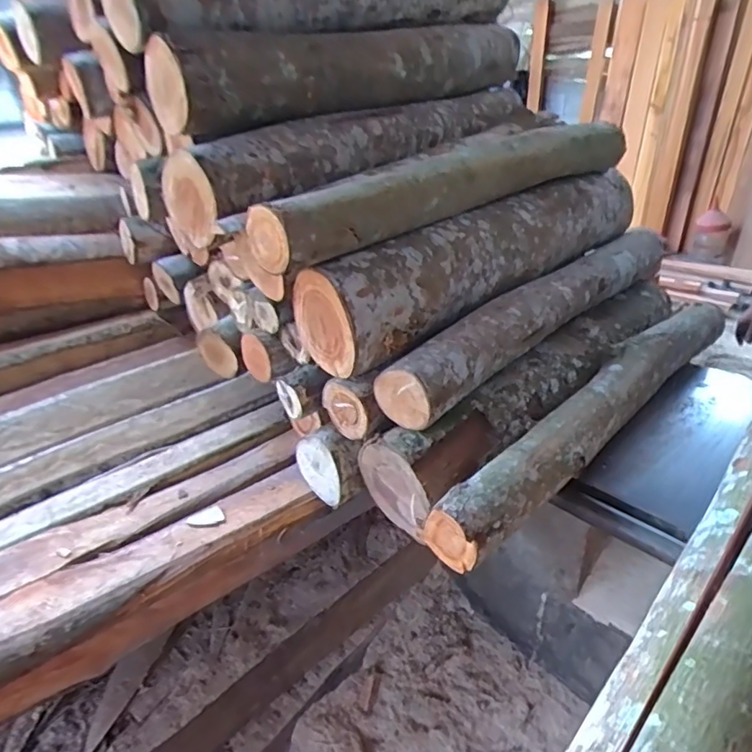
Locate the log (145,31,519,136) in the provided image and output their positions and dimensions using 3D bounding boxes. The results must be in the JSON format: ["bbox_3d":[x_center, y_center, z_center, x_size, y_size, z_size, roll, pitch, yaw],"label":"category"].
[{"bbox_3d":[-0.014,-0.736,1.285,0.186,0.147,1.079,21,38,38],"label":"log"}]

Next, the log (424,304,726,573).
[{"bbox_3d":[0.506,0.057,1.174,1.080,0.102,0.131,-28,37,-37],"label":"log"}]

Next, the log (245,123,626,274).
[{"bbox_3d":[0.220,-0.447,1.225,1.109,0.146,0.143,-27,36,-35],"label":"log"}]

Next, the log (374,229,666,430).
[{"bbox_3d":[0.430,-0.166,1.310,1.042,0.138,0.126,-27,36,-35],"label":"log"}]

